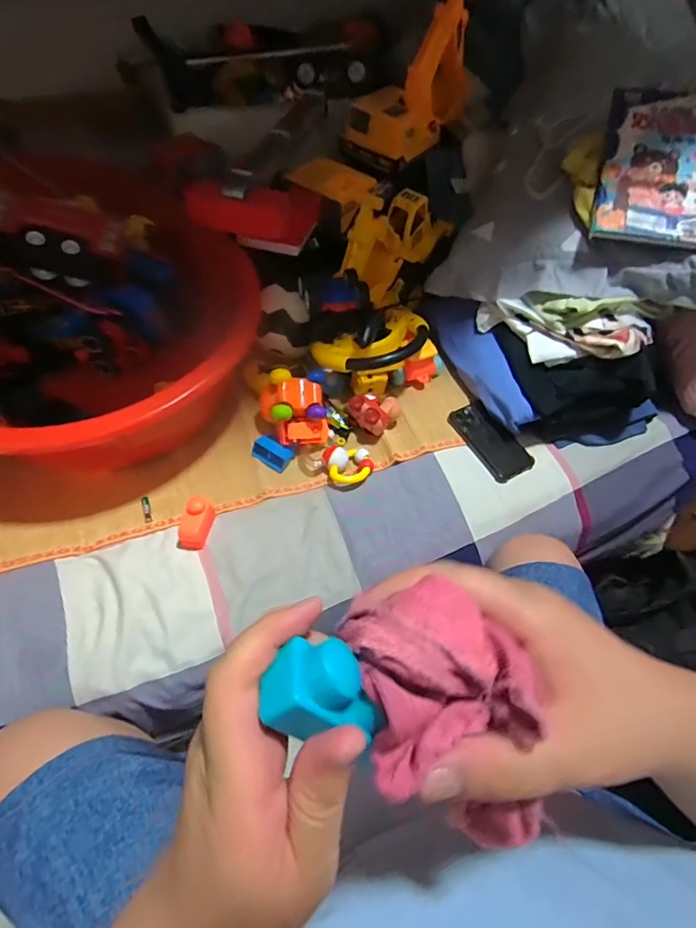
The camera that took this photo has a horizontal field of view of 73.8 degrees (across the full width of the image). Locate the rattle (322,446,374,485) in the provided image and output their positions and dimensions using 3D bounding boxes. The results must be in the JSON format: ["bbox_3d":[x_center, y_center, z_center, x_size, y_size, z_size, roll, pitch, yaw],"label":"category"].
[{"bbox_3d":[0.000,0.001,0.713,0.077,0.028,0.055,0,58,-3],"label":"rattle"}]

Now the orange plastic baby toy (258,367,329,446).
[{"bbox_3d":[-0.084,-0.086,0.718,0.102,0.081,0.091,-6,59,-7],"label":"orange plastic baby toy"}]

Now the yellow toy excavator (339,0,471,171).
[{"bbox_3d":[0.148,-0.781,0.986,0.141,0.196,0.364,39,89,19],"label":"yellow toy excavator"}]

